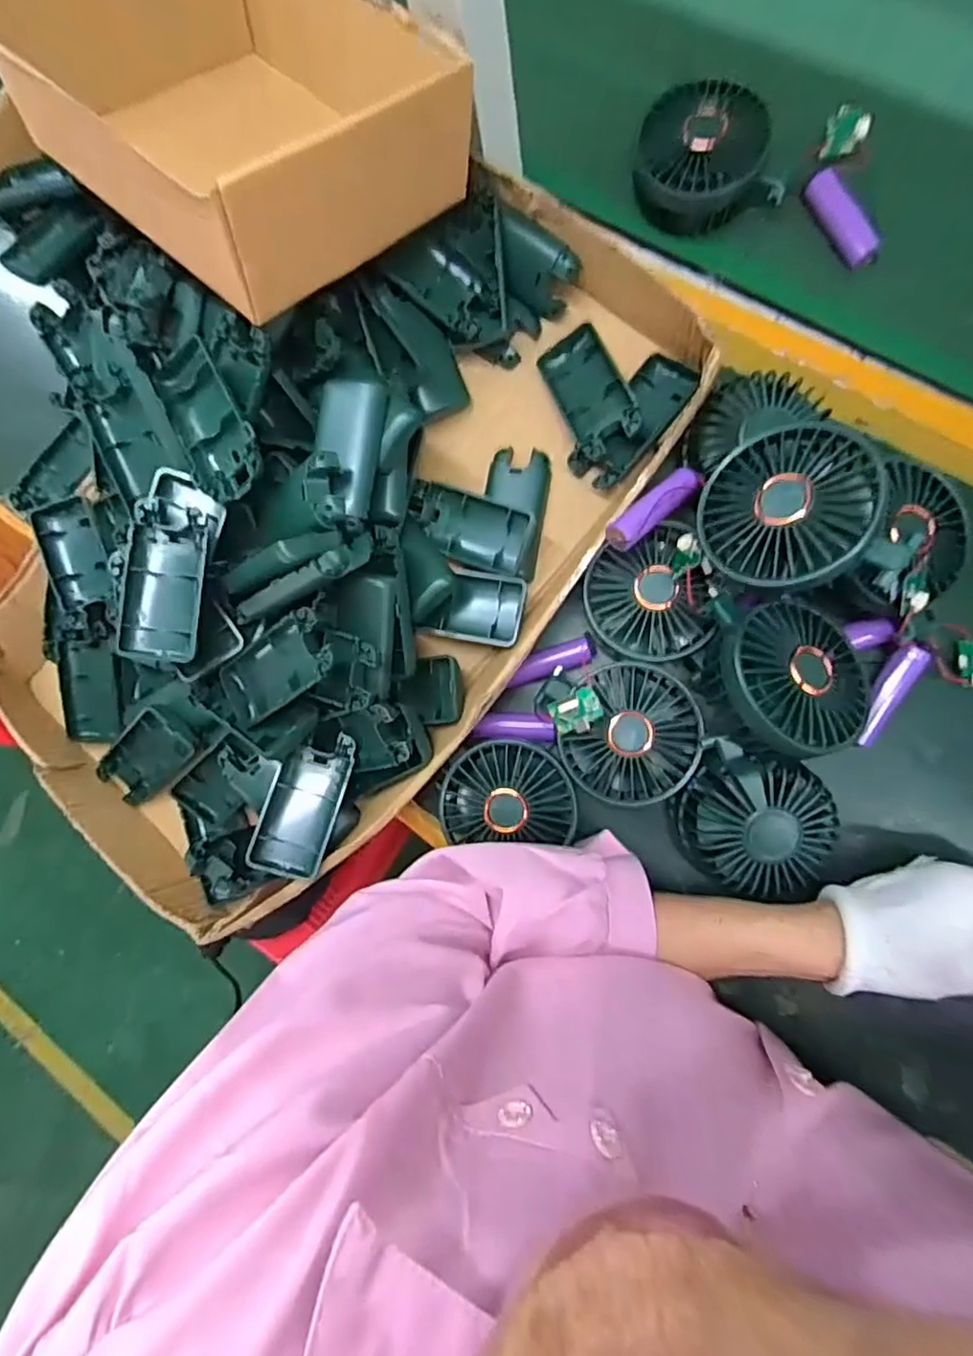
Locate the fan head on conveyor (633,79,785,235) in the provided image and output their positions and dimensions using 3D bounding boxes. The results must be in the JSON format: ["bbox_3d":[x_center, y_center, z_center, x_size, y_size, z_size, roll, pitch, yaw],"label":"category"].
[{"bbox_3d":[0.147,-0.353,0.408,0.091,0.042,0.070,-5,84,8],"label":"fan head on conveyor"}]

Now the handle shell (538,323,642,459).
[{"bbox_3d":[0.070,-0.194,0.410,0.041,0.023,0.098,-23,69,5],"label":"handle shell"}]

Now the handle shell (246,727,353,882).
[{"bbox_3d":[-0.120,0.082,0.397,0.047,0.019,0.092,14,78,-6],"label":"handle shell"}]

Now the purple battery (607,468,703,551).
[{"bbox_3d":[0.102,-0.104,0.364,0.069,0.014,0.021,-41,80,-14],"label":"purple battery"}]

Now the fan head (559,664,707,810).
[{"bbox_3d":[0.092,0.037,0.383,0.079,0.041,0.085,-1,85,9],"label":"fan head"}]

